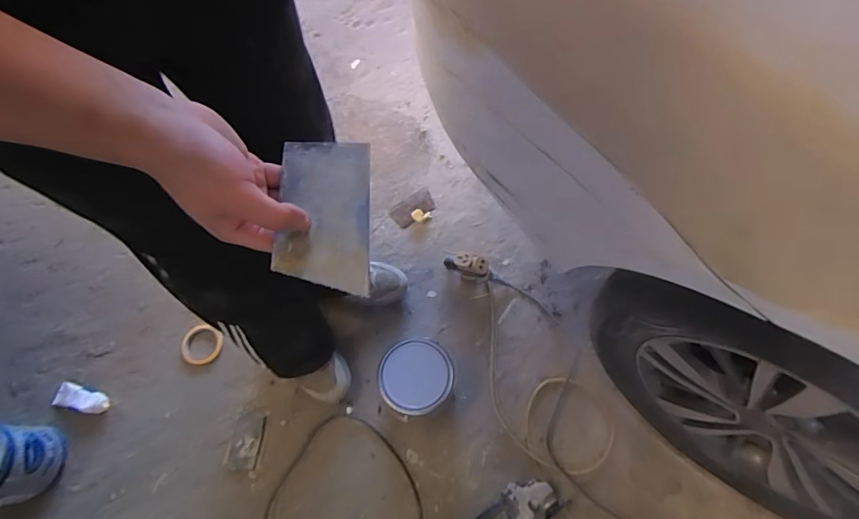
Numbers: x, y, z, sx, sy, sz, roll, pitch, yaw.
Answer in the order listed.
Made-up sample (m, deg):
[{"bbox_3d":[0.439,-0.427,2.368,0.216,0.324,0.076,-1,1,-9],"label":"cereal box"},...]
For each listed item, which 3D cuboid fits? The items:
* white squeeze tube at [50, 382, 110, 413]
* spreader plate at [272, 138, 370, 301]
[{"bbox_3d":[-0.804,0.323,1.044,0.133,0.027,0.049,12,68,9],"label":"white squeeze tube"},{"bbox_3d":[-0.086,-0.040,0.372,0.072,0.006,0.142,-1,64,-6],"label":"spreader plate"}]

